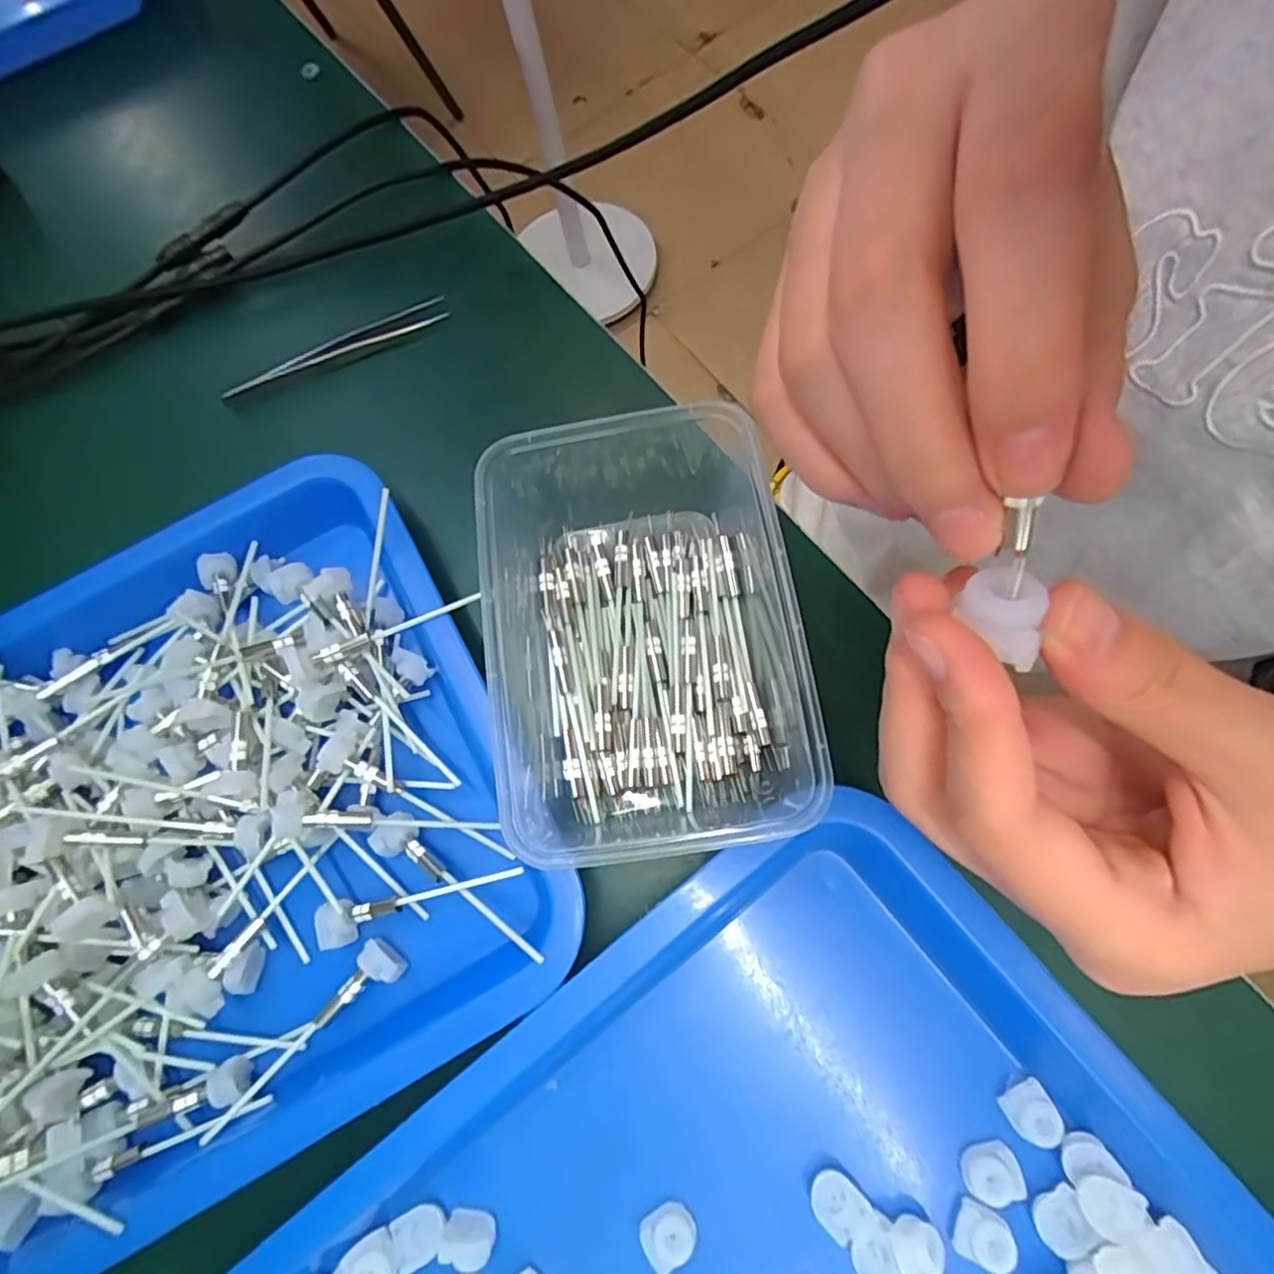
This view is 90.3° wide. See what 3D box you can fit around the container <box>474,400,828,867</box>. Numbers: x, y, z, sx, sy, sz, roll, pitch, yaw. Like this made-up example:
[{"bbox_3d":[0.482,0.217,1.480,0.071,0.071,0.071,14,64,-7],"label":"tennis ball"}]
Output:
[{"bbox_3d":[0.003,-0.006,0.266,0.118,0.064,0.185,-10,69,4],"label":"container"}]

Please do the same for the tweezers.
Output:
[{"bbox_3d":[-0.165,-0.156,0.347,0.128,0.014,0.011,-27,73,-4],"label":"tweezers"}]

